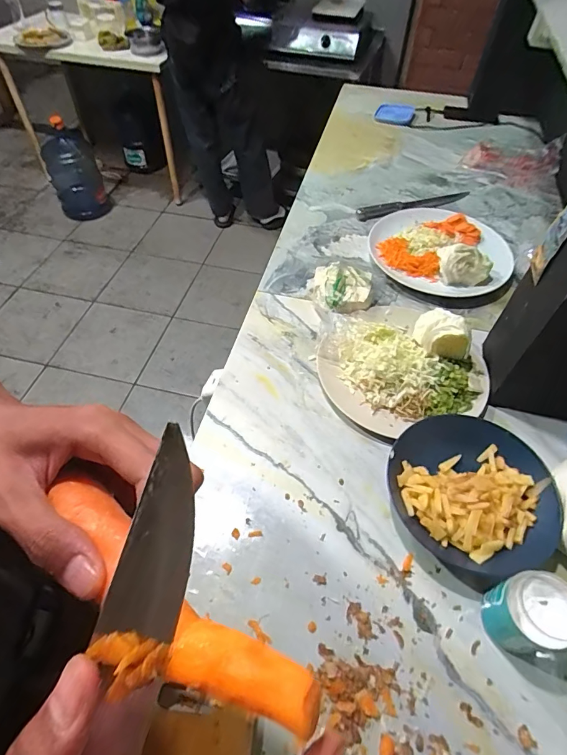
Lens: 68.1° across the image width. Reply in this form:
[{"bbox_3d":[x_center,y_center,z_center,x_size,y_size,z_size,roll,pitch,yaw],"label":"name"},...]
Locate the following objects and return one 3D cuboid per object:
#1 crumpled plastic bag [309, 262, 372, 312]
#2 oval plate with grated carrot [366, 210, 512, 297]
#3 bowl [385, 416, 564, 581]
[{"bbox_3d":[0.098,-0.154,0.736,0.104,0.059,0.120,7,54,6],"label":"crumpled plastic bag"},{"bbox_3d":[0.303,-0.260,0.805,0.259,0.070,0.230,11,54,9],"label":"oval plate with grated carrot"},{"bbox_3d":[0.230,0.142,0.519,0.187,0.047,0.189,0,54,0],"label":"bowl"}]

